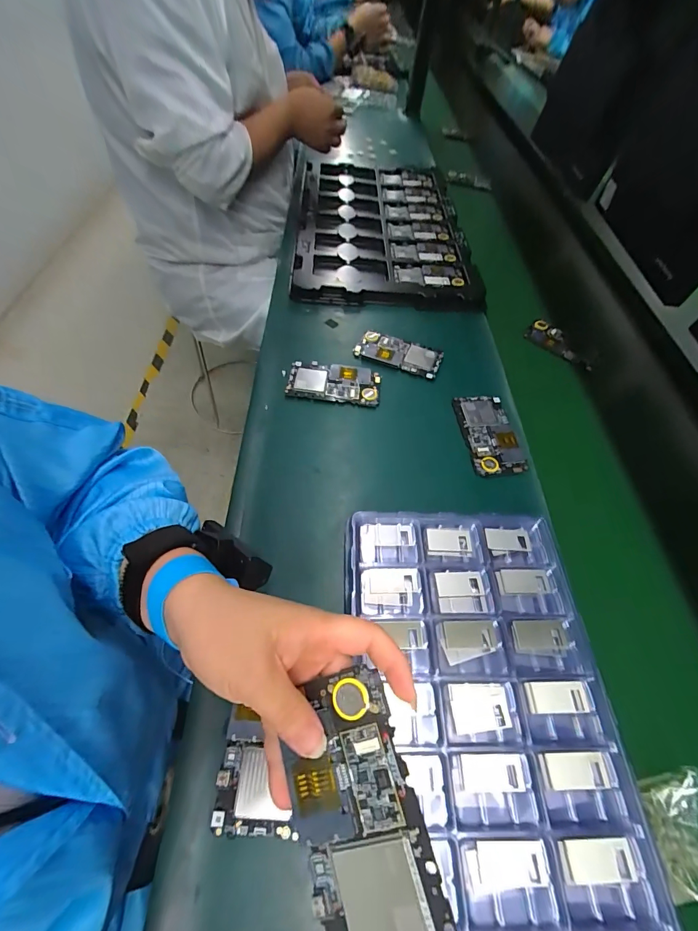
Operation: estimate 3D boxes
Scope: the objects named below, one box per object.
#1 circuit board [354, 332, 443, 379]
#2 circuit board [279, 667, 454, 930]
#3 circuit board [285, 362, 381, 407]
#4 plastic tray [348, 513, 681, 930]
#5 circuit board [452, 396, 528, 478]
[{"bbox_3d":[0.075,-0.168,0.571,0.123,0.010,0.059,19,57,6],"label":"circuit board"},{"bbox_3d":[0.003,0.177,0.195,0.064,0.004,0.121,-24,68,11],"label":"circuit board"},{"bbox_3d":[-0.020,-0.116,0.525,0.123,0.007,0.068,7,56,-3],"label":"circuit board"},{"bbox_3d":[0.103,0.221,0.301,0.207,0.040,0.385,3,57,-5],"label":"plastic tray"},{"bbox_3d":[0.180,-0.041,0.496,0.065,0.008,0.125,-3,57,-9],"label":"circuit board"}]

